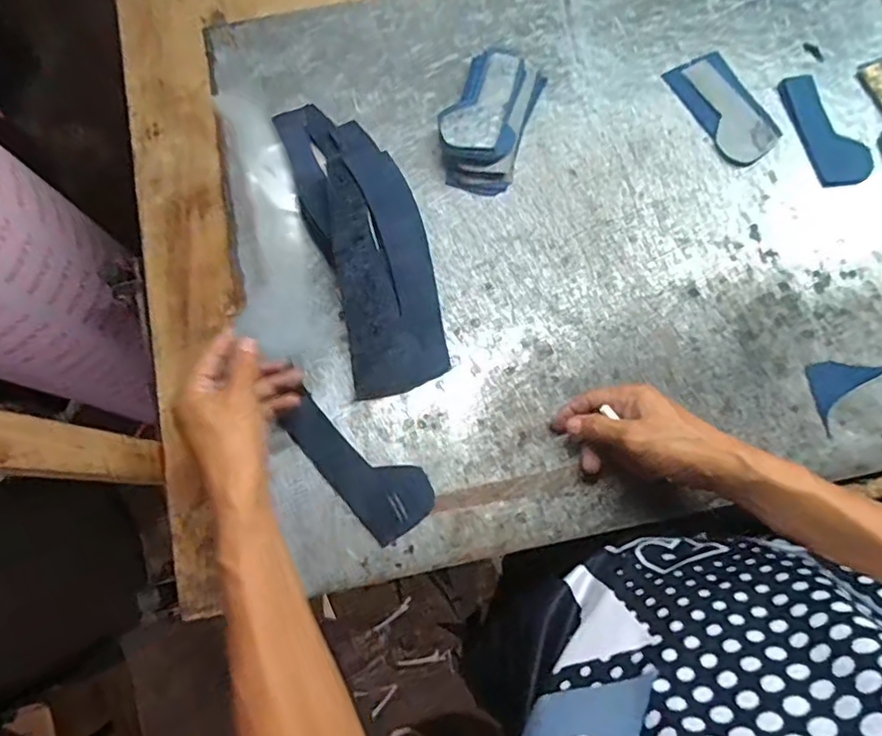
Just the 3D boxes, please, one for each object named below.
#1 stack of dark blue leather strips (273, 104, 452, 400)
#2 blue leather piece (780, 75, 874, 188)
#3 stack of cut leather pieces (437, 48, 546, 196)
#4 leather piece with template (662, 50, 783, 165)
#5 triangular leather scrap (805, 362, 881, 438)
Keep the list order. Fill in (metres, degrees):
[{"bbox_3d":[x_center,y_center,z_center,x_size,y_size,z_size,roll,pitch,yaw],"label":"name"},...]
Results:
[{"bbox_3d":[-0.074,-0.135,0.568,0.103,0.063,0.310,-18,74,-4],"label":"stack of dark blue leather strips"},{"bbox_3d":[0.397,-0.249,0.614,0.060,0.013,0.126,-22,74,-5],"label":"blue leather piece"},{"bbox_3d":[0.051,-0.263,0.613,0.080,0.042,0.159,18,75,7],"label":"stack of cut leather pieces"},{"bbox_3d":[0.303,-0.277,0.626,0.071,0.010,0.132,-28,73,-5],"label":"leather piece with template"},{"bbox_3d":[0.368,0.011,0.542,0.097,0.004,0.054,-41,77,-10],"label":"triangular leather scrap"}]

